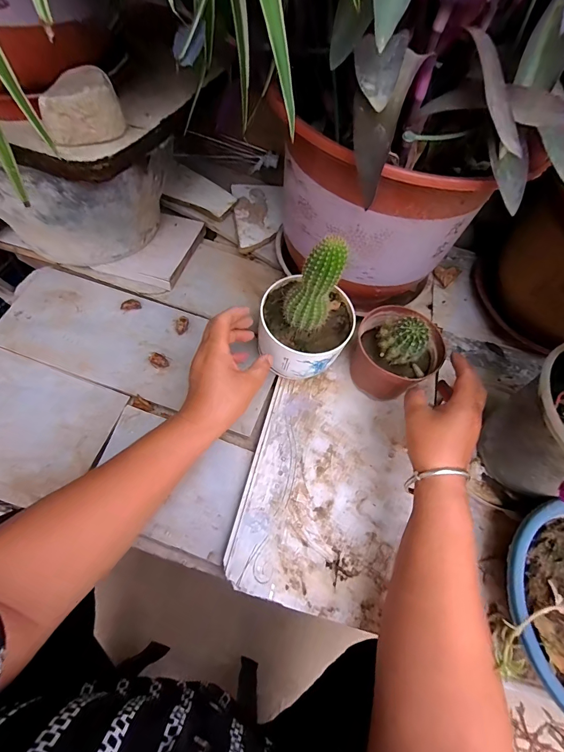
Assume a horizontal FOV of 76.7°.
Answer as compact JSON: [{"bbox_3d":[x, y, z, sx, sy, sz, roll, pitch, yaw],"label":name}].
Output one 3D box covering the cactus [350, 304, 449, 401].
[{"bbox_3d":[0.140,-0.027,0.441,0.104,0.119,0.097,25,66,9],"label":"cactus"}]

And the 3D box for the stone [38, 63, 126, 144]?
[{"bbox_3d":[-0.178,-0.237,0.318,0.066,0.044,0.040,-19,63,-15],"label":"stone"}]

